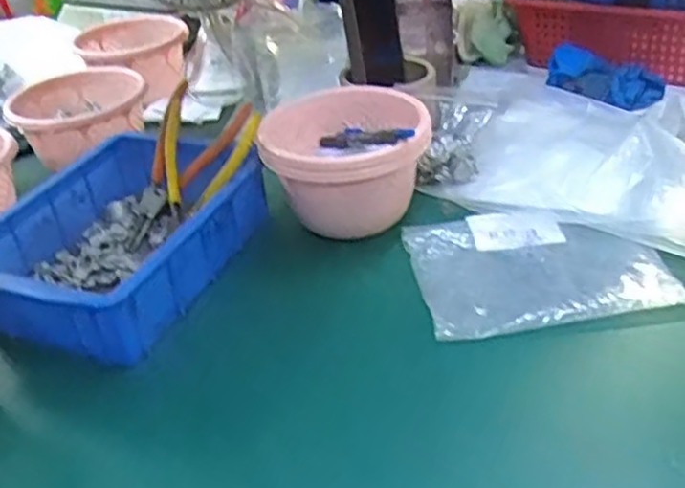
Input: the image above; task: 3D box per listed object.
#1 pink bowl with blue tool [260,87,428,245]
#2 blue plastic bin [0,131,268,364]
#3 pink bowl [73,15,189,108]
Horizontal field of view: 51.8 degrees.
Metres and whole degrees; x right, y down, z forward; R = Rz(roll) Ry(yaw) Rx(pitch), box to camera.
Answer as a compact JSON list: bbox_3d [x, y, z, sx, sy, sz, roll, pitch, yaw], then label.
[{"bbox_3d":[0.008,-0.077,0.650,0.137,0.098,0.140,-4,34,3],"label":"pink bowl with blue tool"},{"bbox_3d":[-0.190,-0.004,0.617,0.177,0.080,0.247,10,38,22],"label":"blue plastic bin"},{"bbox_3d":[-0.277,-0.256,0.966,0.157,0.069,0.160,15,39,28],"label":"pink bowl"}]

